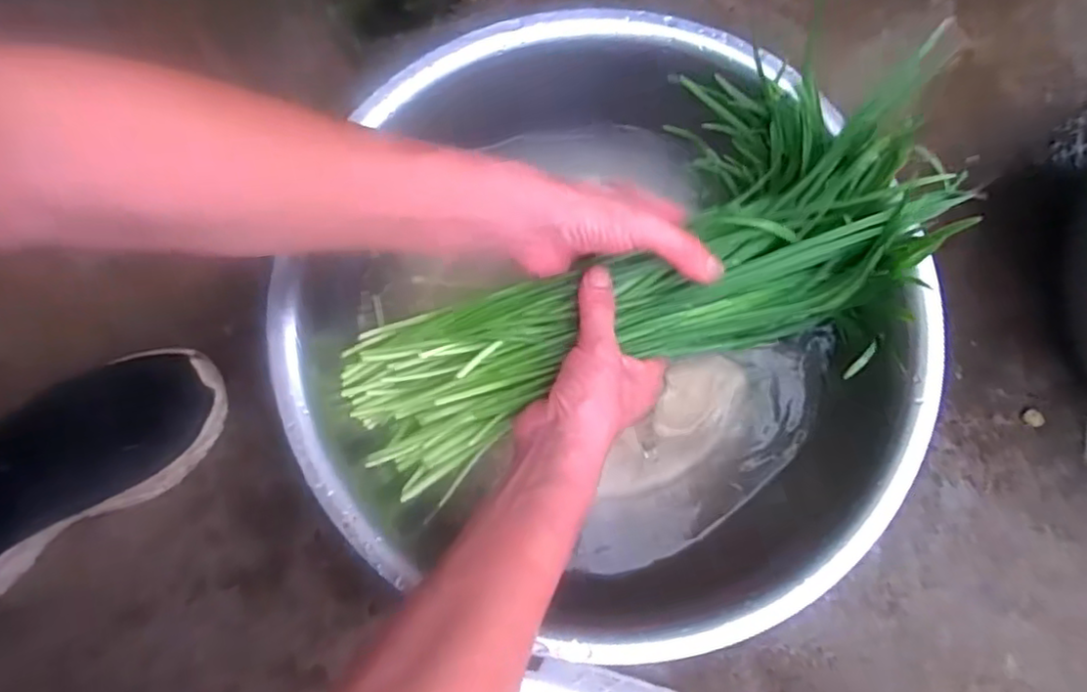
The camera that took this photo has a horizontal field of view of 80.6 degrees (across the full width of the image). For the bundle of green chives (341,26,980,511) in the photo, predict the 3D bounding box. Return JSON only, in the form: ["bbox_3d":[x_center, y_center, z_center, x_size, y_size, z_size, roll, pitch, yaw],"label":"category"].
[{"bbox_3d":[0.055,-0.043,0.427,0.403,0.093,0.192,-24,79,0],"label":"bundle of green chives"}]

